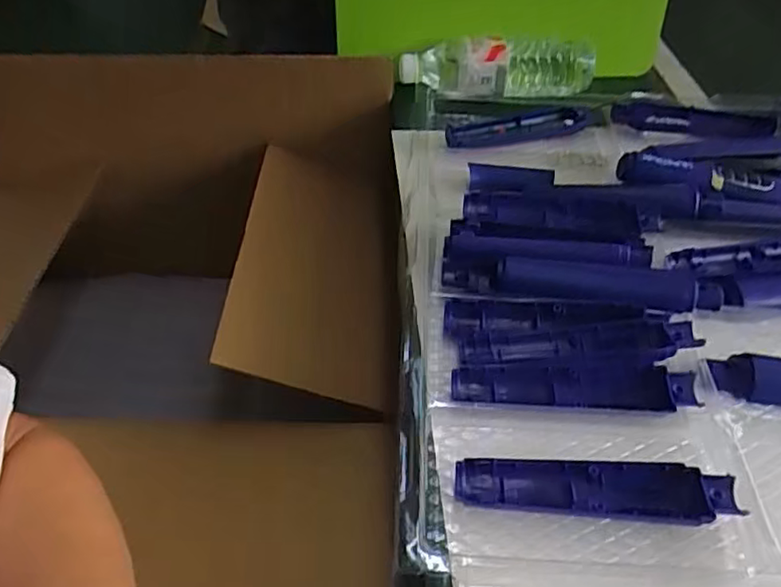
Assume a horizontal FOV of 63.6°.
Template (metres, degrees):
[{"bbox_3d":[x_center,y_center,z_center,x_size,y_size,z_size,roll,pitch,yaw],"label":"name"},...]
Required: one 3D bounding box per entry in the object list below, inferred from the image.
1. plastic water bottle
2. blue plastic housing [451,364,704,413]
[{"bbox_3d":[0.131,-0.269,0.761,0.239,0.056,0.065,1,45,1],"label":"plastic water bottle"},{"bbox_3d":[0.128,0.067,0.443,0.167,0.022,0.031,3,45,0],"label":"blue plastic housing"}]

